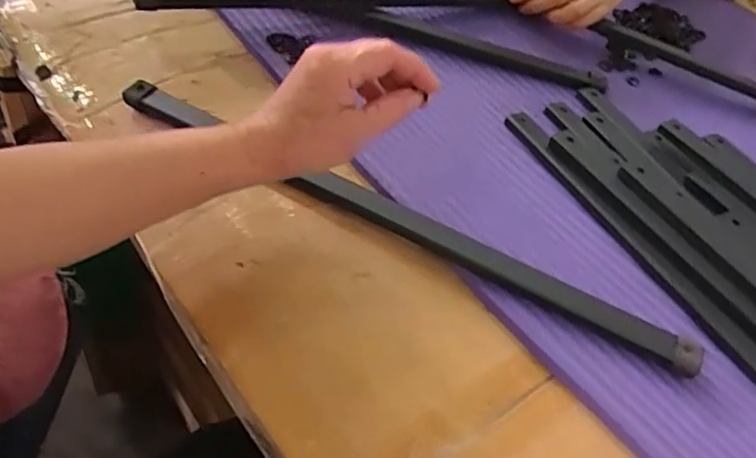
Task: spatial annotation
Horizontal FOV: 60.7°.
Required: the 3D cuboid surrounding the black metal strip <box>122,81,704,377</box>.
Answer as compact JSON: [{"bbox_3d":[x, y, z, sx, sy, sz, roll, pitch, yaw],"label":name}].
[{"bbox_3d":[0.004,-0.012,0.449,0.435,0.021,0.026,27,48,13],"label":"black metal strip"}]

